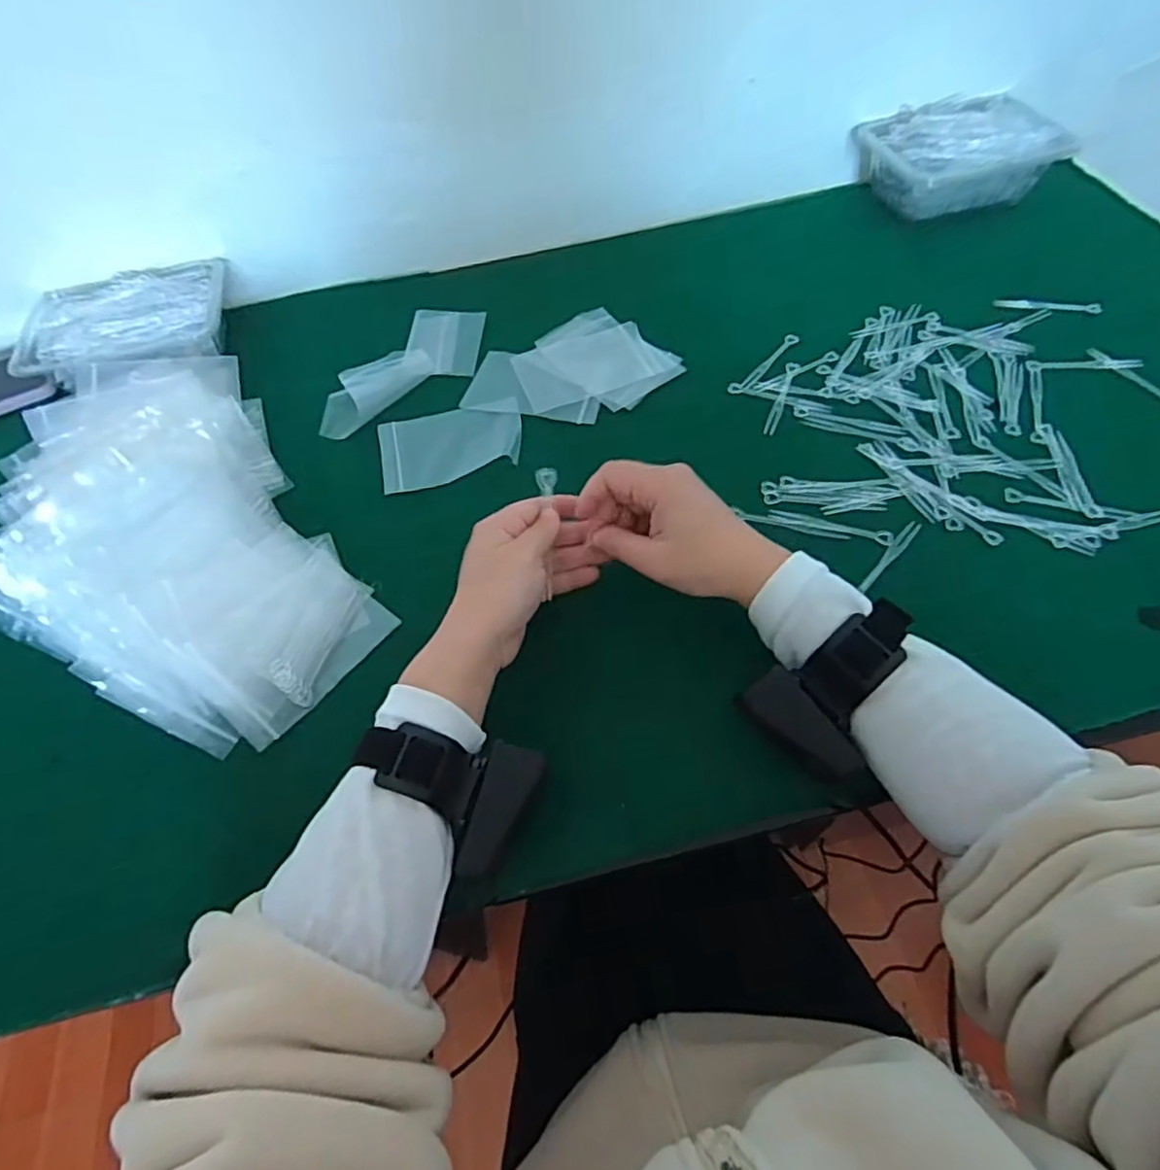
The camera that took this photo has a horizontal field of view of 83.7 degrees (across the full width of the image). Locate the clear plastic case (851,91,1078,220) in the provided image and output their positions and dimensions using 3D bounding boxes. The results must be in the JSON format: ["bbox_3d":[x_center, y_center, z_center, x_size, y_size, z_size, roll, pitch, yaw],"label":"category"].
[{"bbox_3d":[0.388,-0.440,0.668,0.167,0.064,0.125,-15,57,-5],"label":"clear plastic case"}]

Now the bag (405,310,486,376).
[{"bbox_3d":[-0.128,-0.232,0.617,0.067,0.010,0.086,1,57,5],"label":"bag"}]

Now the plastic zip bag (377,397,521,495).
[{"bbox_3d":[-0.107,-0.118,0.542,0.118,0.009,0.079,-13,57,-4],"label":"plastic zip bag"}]

